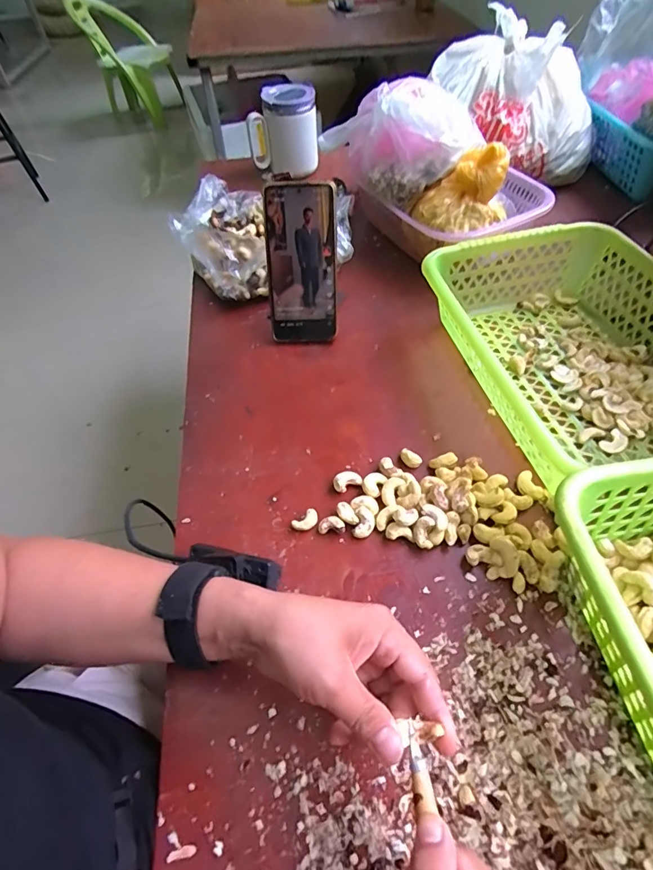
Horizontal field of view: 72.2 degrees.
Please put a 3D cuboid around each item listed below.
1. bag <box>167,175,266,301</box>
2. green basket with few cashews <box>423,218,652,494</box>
[{"bbox_3d":[-0.136,-0.259,0.595,0.113,0.066,0.183,-14,66,-9],"label":"bag"},{"bbox_3d":[0.255,-0.089,0.459,0.232,0.086,0.315,-12,52,-8],"label":"green basket with few cashews"}]

